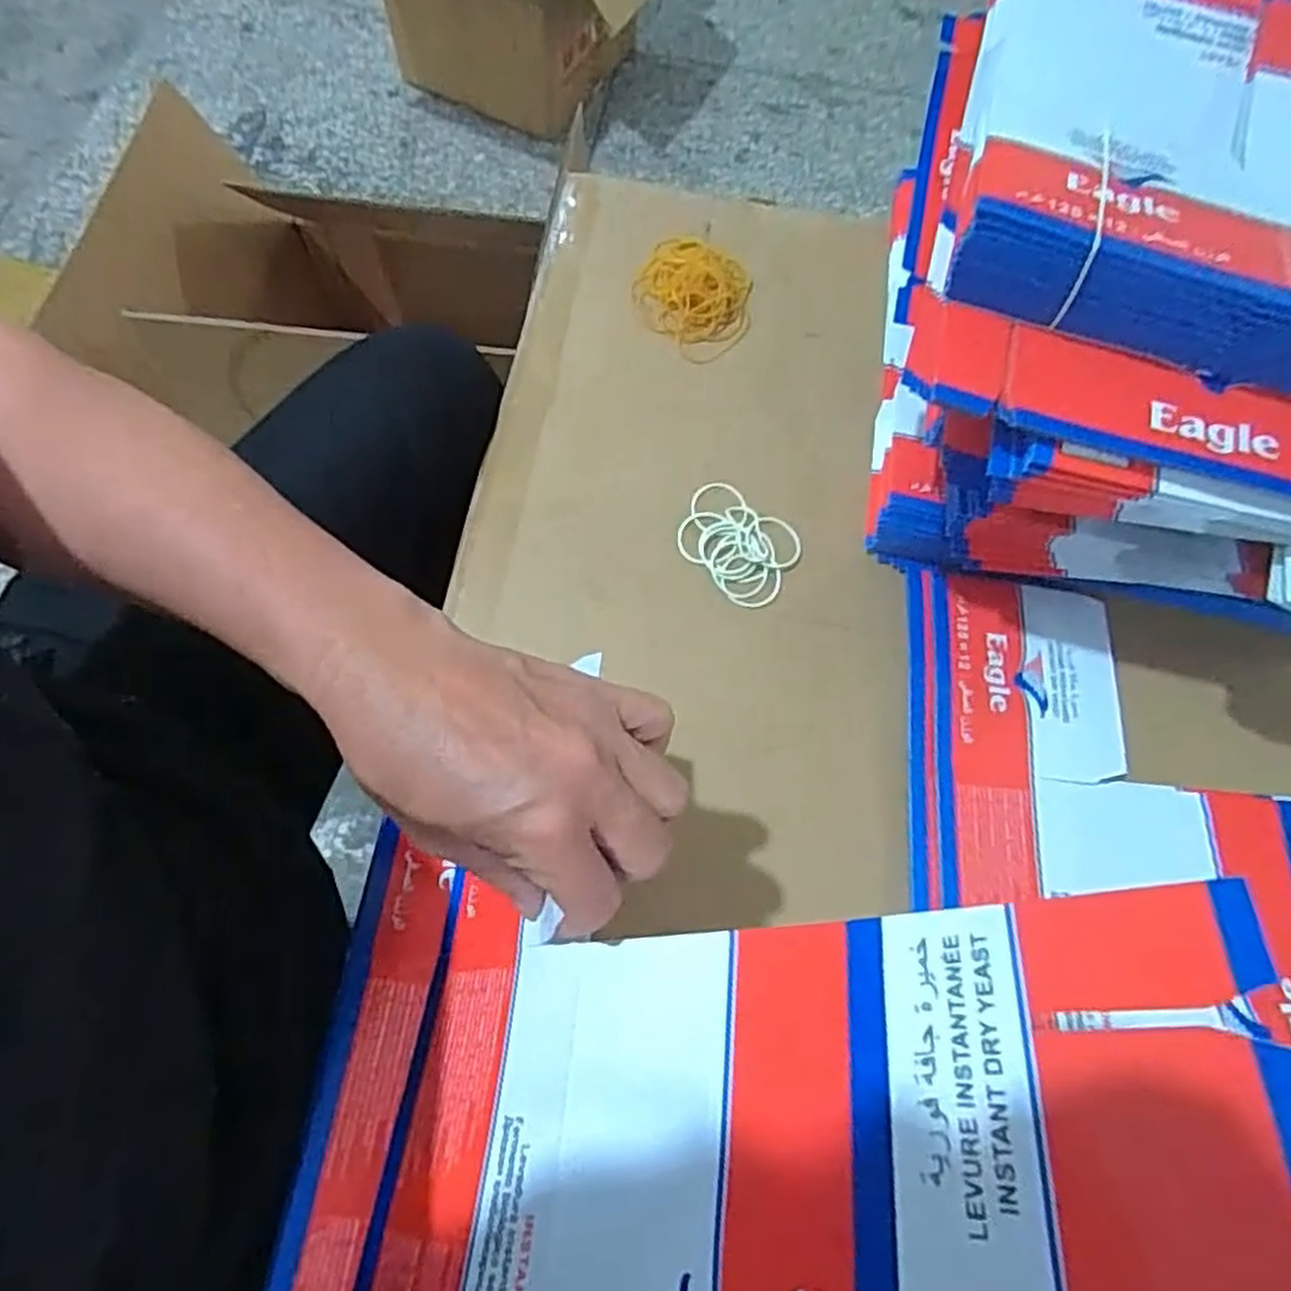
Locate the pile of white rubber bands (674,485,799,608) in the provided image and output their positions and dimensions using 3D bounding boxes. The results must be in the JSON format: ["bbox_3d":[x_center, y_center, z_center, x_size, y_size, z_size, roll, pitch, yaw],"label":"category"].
[{"bbox_3d":[0.053,-0.060,0.464,0.071,0.005,0.059,34,71,10],"label":"pile of white rubber bands"}]

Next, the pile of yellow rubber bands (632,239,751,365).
[{"bbox_3d":[0.033,-0.235,0.524,0.084,0.015,0.072,42,72,12],"label":"pile of yellow rubber bands"}]

